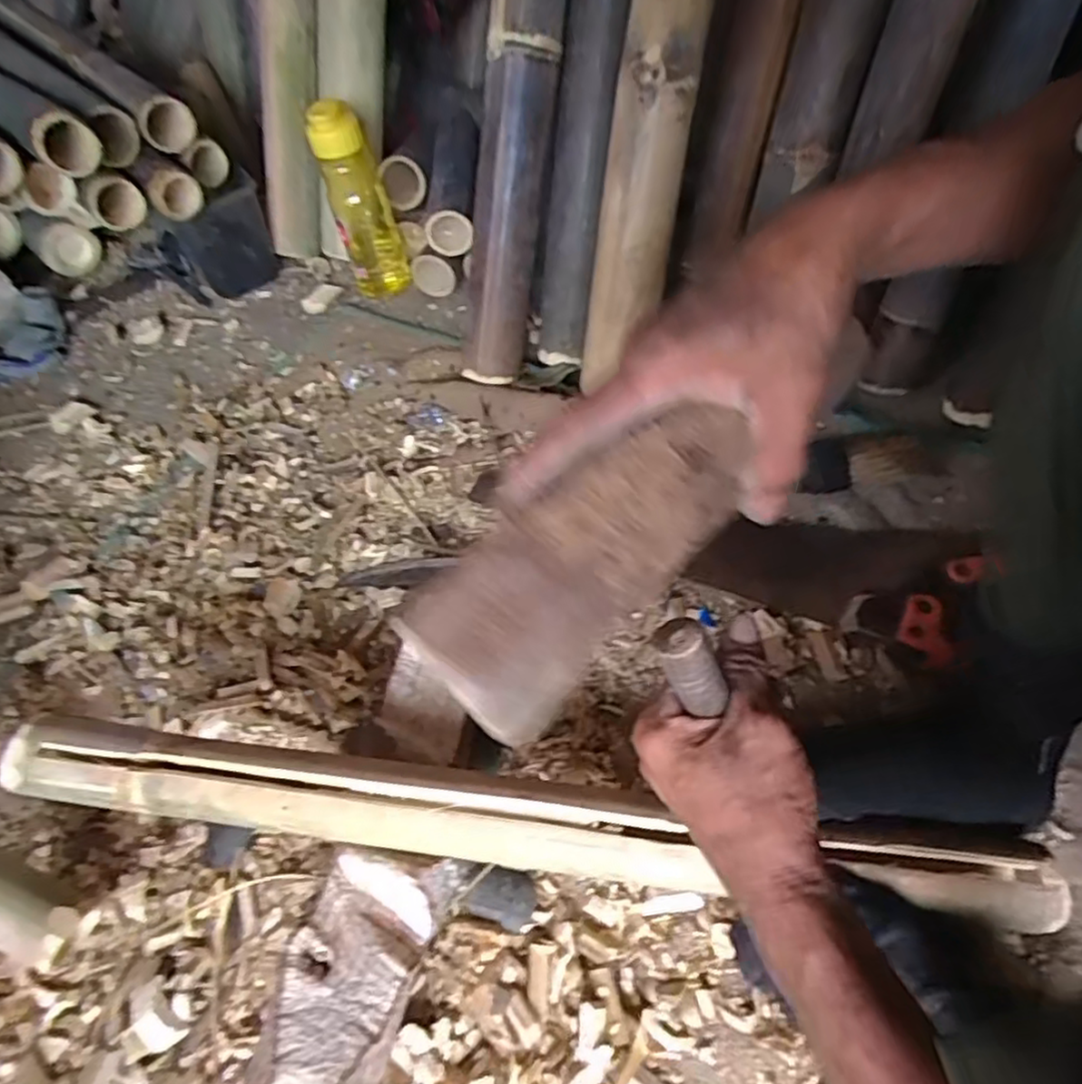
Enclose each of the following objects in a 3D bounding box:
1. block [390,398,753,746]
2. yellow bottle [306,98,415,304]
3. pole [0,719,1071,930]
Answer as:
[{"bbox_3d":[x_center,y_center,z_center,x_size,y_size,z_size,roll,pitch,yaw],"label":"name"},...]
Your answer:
[{"bbox_3d":[0.021,0.003,0.279,0.157,0.033,0.063,-41,61,-16],"label":"block"},{"bbox_3d":[-0.217,-0.412,0.834,0.074,0.222,0.061,-11,54,-5],"label":"yellow bottle"},{"bbox_3d":[-0.009,0.180,0.433,0.642,0.033,0.046,7,55,1],"label":"pole"}]

